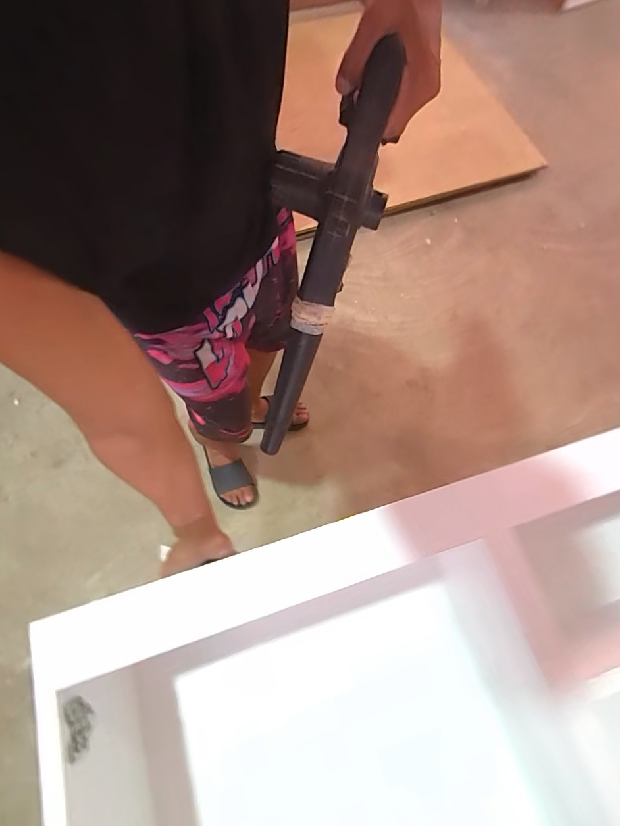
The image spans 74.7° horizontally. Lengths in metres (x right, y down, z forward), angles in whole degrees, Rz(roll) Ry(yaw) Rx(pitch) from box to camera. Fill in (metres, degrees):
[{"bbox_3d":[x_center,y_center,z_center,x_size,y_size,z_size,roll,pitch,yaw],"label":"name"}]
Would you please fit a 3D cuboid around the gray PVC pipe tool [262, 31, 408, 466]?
[{"bbox_3d":[-0.014,-0.148,0.484,0.116,0.430,0.093,20,31,6],"label":"gray PVC pipe tool"}]

